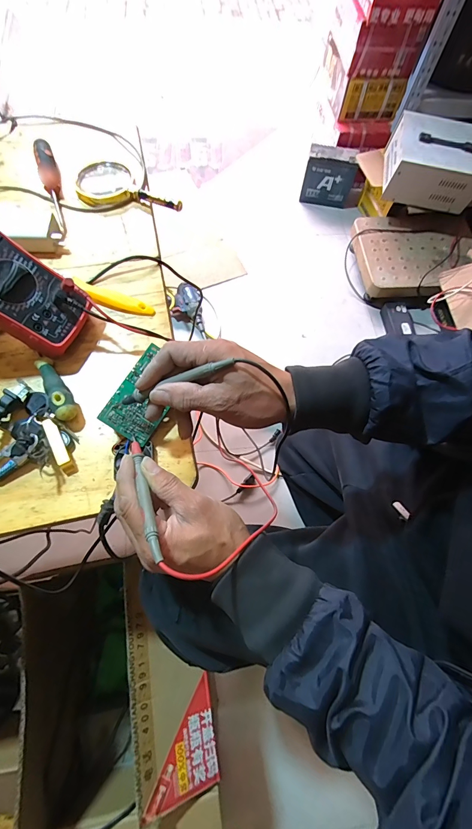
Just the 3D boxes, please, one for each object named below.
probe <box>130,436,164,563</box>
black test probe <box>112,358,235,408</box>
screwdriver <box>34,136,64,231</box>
[{"bbox_3d":[-0.082,0.063,0.300,0.010,0.012,0.136,-18,43,-10],"label":"probe"},{"bbox_3d":[-0.061,-0.028,0.310,0.126,0.008,0.008,-17,66,24],"label":"black test probe"},{"bbox_3d":[-0.271,-0.340,0.495,0.025,0.026,0.158,-16,70,-9],"label":"screwdriver"}]

